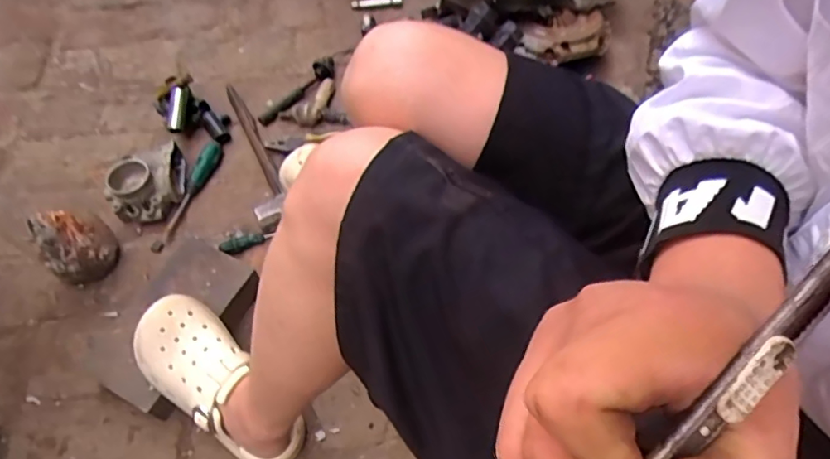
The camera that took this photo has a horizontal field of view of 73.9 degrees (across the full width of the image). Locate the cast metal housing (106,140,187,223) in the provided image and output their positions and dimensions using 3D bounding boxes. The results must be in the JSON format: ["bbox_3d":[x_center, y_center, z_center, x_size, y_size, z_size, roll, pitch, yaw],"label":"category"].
[{"bbox_3d":[-0.411,-0.071,0.869,0.078,0.087,0.136,34,64,18],"label":"cast metal housing"}]

